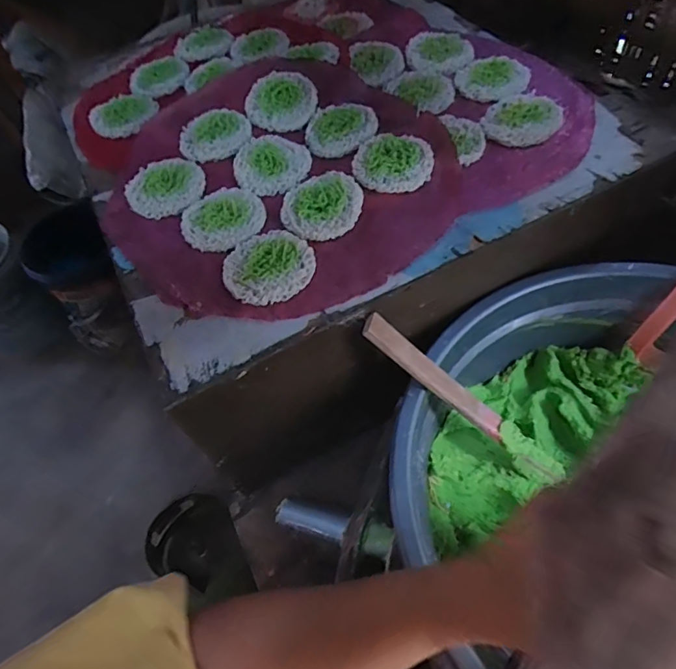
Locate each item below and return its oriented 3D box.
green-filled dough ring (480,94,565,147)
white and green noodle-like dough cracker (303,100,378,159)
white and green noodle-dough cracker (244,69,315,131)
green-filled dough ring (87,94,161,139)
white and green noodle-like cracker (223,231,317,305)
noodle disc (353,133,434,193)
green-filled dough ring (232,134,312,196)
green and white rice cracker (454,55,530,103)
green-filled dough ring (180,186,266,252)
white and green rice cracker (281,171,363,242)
[{"bbox_3d":[0.190,-0.223,0.512,0.074,0.013,0.074,-4,55,5],"label":"green-filled dough ring"},{"bbox_3d":[0.003,-0.222,0.529,0.073,0.008,0.081,-9,55,2],"label":"white and green noodle-like dough cracker"},{"bbox_3d":[-0.063,-0.262,0.557,0.075,0.006,0.081,5,74,1],"label":"white and green noodle-dough cracker"},{"bbox_3d":[-0.256,-0.267,0.599,0.074,0.012,0.093,-10,55,1],"label":"green-filled dough ring"},{"bbox_3d":[-0.060,-0.062,0.436,0.077,0.010,0.079,-4,55,5],"label":"white and green noodle-like cracker"},{"bbox_3d":[0.054,-0.169,0.487,0.074,0.012,0.076,-4,55,5],"label":"noodle disc"},{"bbox_3d":[-0.068,-0.177,0.515,0.074,0.011,0.081,4,57,11],"label":"green-filled dough ring"},{"bbox_3d":[0.174,-0.290,0.561,0.077,0.013,0.068,20,61,20],"label":"green and white rice cracker"},{"bbox_3d":[-0.111,-0.112,0.478,0.077,0.008,0.081,-4,55,5],"label":"green-filled dough ring"},{"bbox_3d":[-0.015,-0.124,0.470,0.073,0.012,0.081,-1,56,8],"label":"white and green rice cracker"}]

